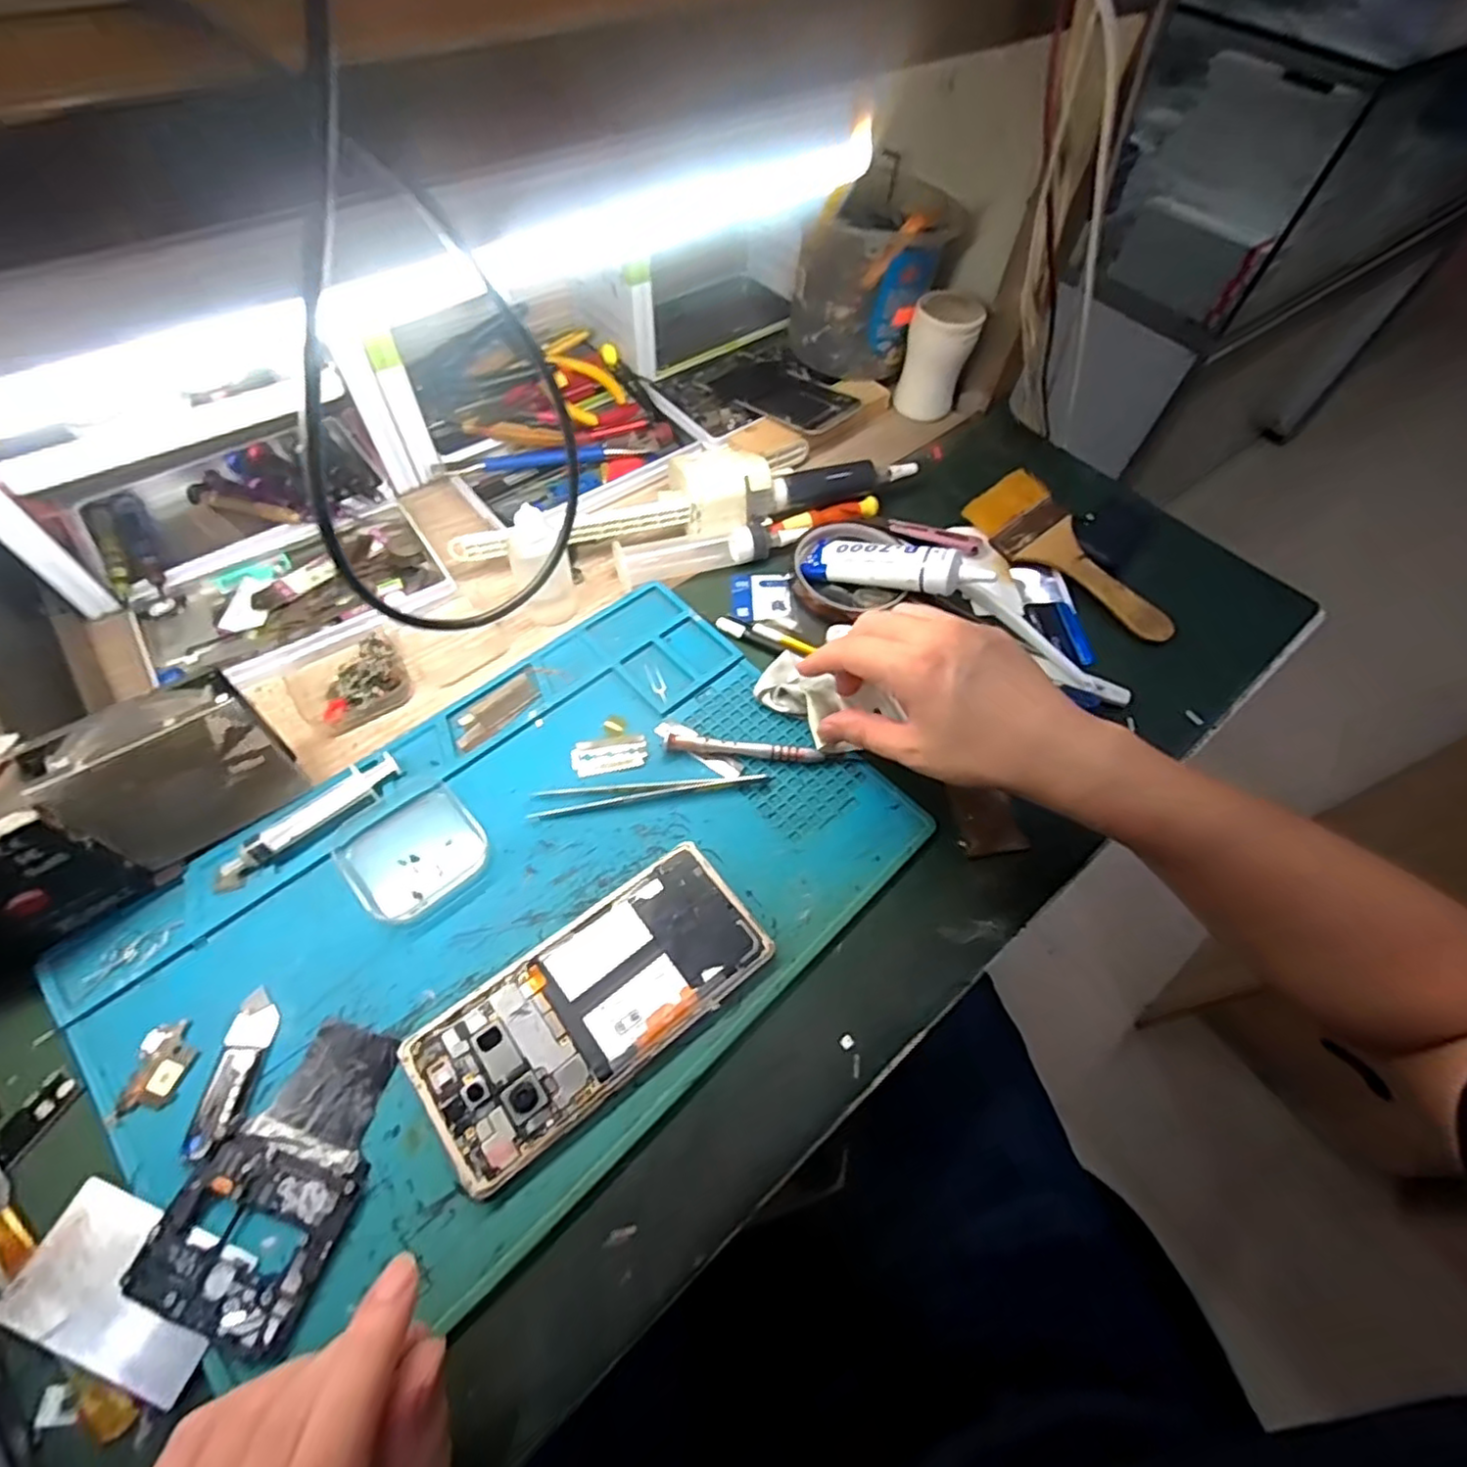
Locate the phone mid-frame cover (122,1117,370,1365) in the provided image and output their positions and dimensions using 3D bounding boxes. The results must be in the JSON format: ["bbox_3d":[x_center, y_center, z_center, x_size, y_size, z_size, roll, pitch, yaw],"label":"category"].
[{"bbox_3d":[-0.190,0.195,0.266,0.065,0.006,0.066,18,59,7],"label":"phone mid-frame cover"}]

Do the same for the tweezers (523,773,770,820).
[{"bbox_3d":[-0.048,0.030,0.381,0.130,0.004,0.016,-9,59,-9],"label":"tweezers"}]

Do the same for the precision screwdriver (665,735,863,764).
[{"bbox_3d":[0.018,0.010,0.393,0.112,0.009,0.010,4,58,-1],"label":"precision screwdriver"}]

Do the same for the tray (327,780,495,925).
[{"bbox_3d":[-0.167,0.058,0.350,0.063,0.012,0.066,-37,67,-24],"label":"tray"}]

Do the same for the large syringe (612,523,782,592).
[{"bbox_3d":[-0.025,-0.127,0.468,0.114,0.021,0.030,-16,61,-13],"label":"large syringe"}]

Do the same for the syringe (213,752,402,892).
[{"bbox_3d":[-0.220,0.046,0.349,0.099,0.014,0.019,-39,68,-24],"label":"syringe"}]

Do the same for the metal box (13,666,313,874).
[{"bbox_3d":[-0.264,0.018,0.324,0.079,0.085,0.032,-35,66,-22],"label":"metal box"}]

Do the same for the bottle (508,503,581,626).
[{"bbox_3d":[-0.120,-0.109,0.420,0.035,0.073,0.028,-13,60,-12],"label":"bottle"}]

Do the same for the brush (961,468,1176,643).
[{"bbox_3d":[0.237,-0.121,0.485,0.061,0.014,0.160,-29,71,-3],"label":"brush"}]

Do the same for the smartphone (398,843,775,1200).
[{"bbox_3d":[-0.064,0.125,0.317,0.161,0.010,0.074,-33,66,-22],"label":"smartphone"}]

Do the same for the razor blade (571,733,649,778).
[{"bbox_3d":[-0.072,0.012,0.390,0.043,0.004,0.023,-10,59,-10],"label":"razor blade"}]

